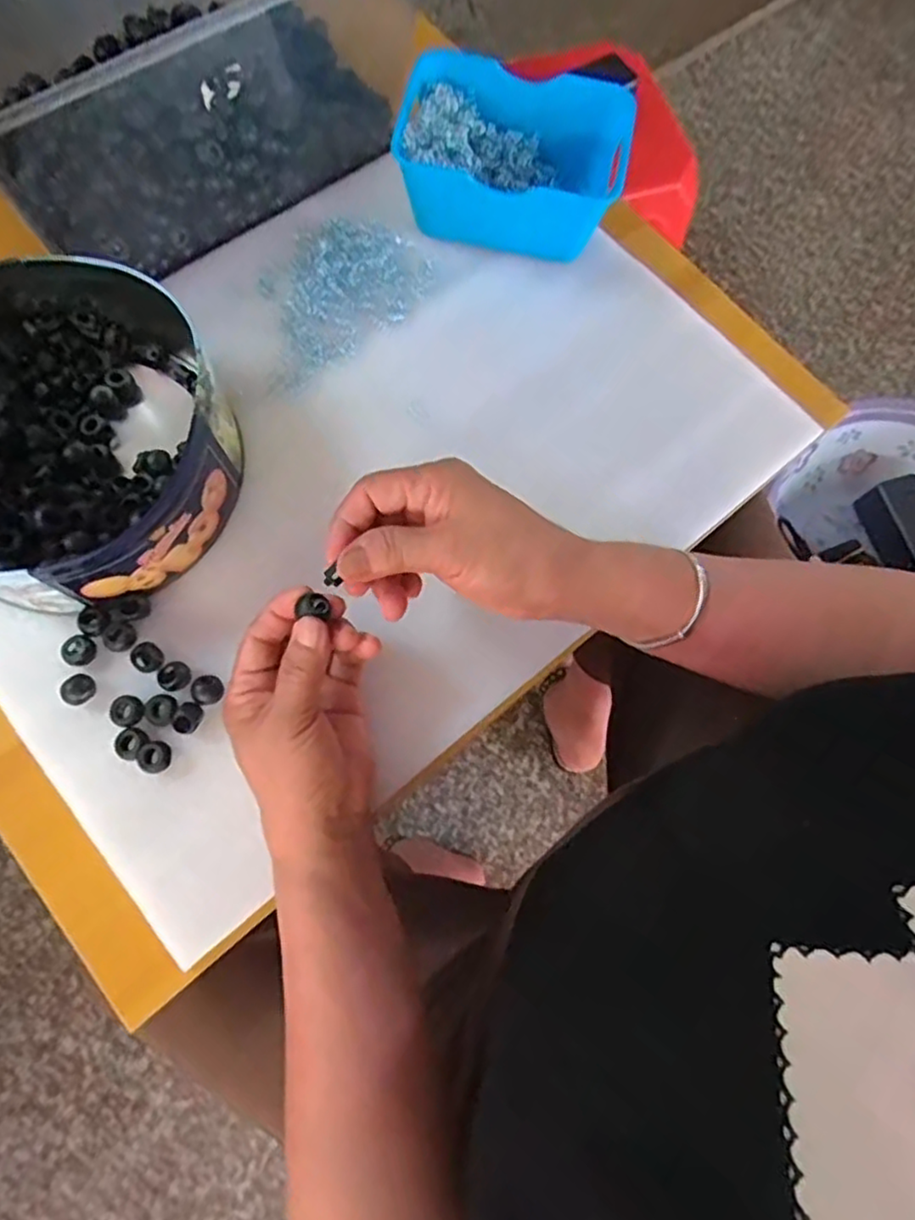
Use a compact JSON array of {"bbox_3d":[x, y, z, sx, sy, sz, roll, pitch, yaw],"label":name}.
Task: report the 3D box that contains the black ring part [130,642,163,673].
[{"bbox_3d":[-0.179,0.028,0.390,0.017,0.011,0.016,1,73,-3],"label":"black ring part"}]

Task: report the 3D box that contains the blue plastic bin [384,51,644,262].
[{"bbox_3d":[0.038,-0.310,0.466,0.154,0.063,0.103,10,73,0],"label":"blue plastic bin"}]

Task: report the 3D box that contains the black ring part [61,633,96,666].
[{"bbox_3d":[-0.218,0.023,0.385,0.018,0.009,0.017,1,73,-3],"label":"black ring part"}]

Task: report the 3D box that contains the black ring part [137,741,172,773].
[{"bbox_3d":[-0.169,0.082,0.375,0.016,0.007,0.017,1,73,-3],"label":"black ring part"}]

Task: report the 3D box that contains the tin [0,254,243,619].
[{"bbox_3d":[-0.227,-0.102,0.389,0.188,0.078,0.193,-36,78,-13],"label":"tin"}]

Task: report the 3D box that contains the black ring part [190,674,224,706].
[{"bbox_3d":[-0.143,0.046,0.386,0.019,0.013,0.017,41,75,9],"label":"black ring part"}]

